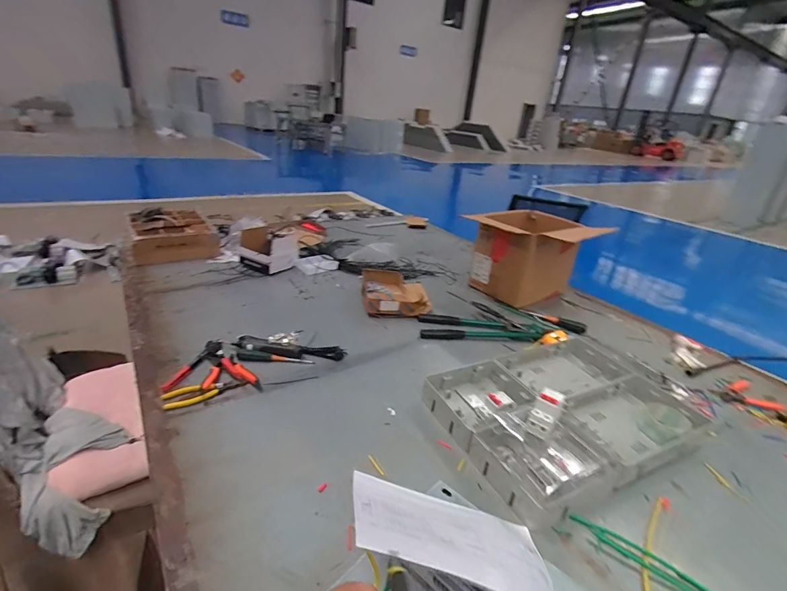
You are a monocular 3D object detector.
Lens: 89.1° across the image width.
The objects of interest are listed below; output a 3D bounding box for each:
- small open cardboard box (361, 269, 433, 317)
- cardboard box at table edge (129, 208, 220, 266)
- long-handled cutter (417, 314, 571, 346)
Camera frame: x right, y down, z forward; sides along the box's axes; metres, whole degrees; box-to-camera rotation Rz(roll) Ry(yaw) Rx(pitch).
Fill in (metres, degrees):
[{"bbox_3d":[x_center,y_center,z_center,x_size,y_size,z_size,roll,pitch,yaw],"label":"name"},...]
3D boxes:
[{"bbox_3d":[0.004,-0.017,1.312,0.206,0.077,0.235,2,26,-9],"label":"small open cardboard box"},{"bbox_3d":[-0.811,-0.224,1.482,0.262,0.130,0.246,-9,29,-29],"label":"cardboard box at table edge"},{"bbox_3d":[0.288,0.106,1.169,0.416,0.031,0.134,6,25,-1],"label":"long-handled cutter"}]

